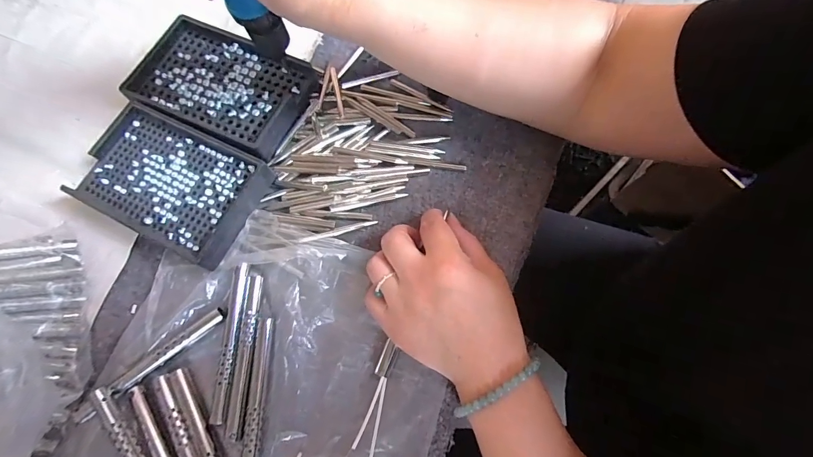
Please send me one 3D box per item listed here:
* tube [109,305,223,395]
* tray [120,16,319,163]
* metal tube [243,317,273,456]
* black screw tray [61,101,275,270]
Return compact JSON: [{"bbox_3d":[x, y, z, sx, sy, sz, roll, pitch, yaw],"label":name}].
[{"bbox_3d":[-0.167,0.085,0.268,0.084,0.008,0.010,-37,75,-9],"label":"tube"},{"bbox_3d":[-0.161,-0.124,0.325,0.147,0.024,0.094,27,75,10],"label":"tray"},{"bbox_3d":[-0.102,0.119,0.260,0.011,0.006,0.110,2,73,2],"label":"metal tube"},{"bbox_3d":[-0.186,-0.037,0.299,0.149,0.024,0.089,24,75,9],"label":"black screw tray"}]

